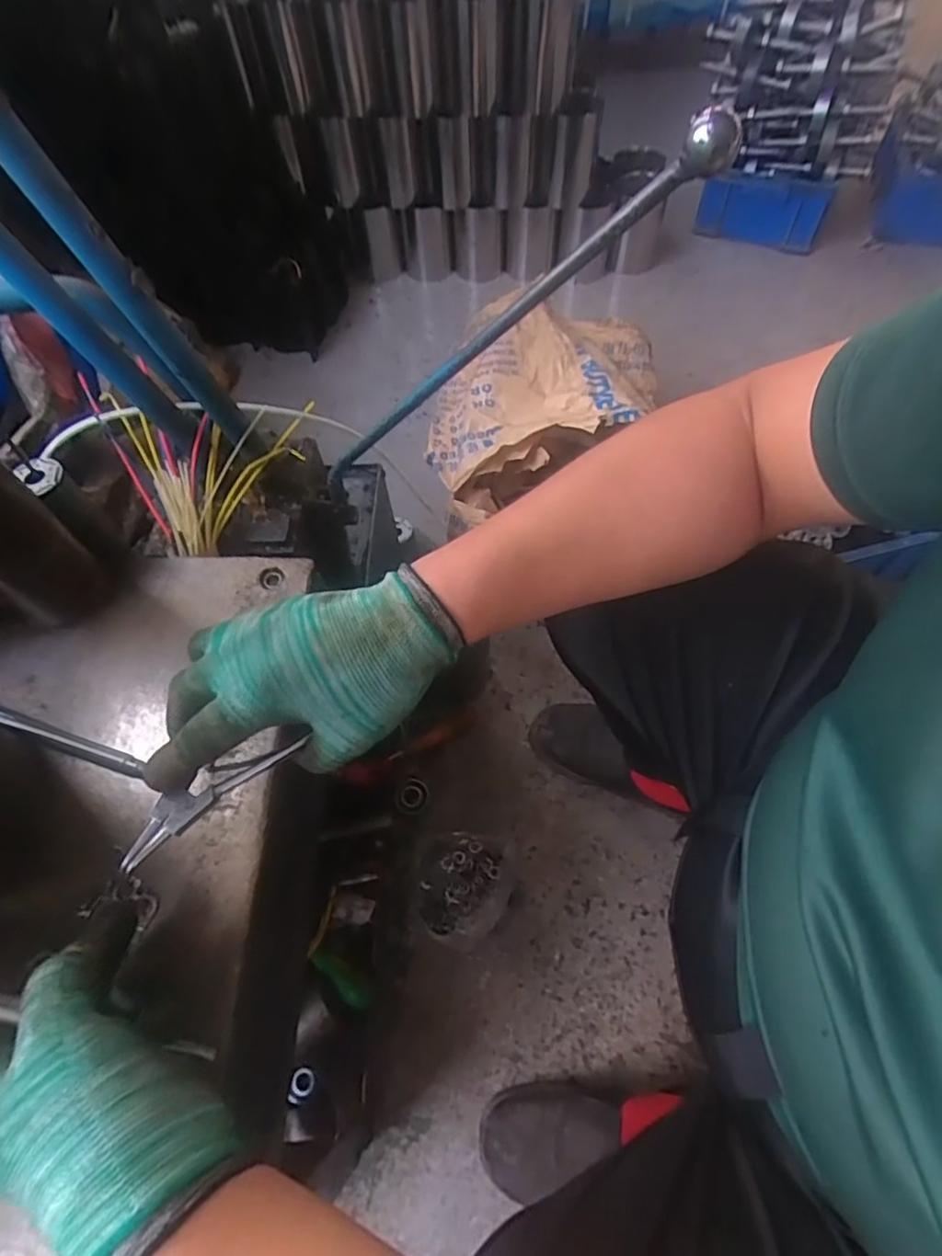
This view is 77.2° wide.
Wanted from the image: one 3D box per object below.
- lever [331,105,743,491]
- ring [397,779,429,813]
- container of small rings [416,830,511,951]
[{"bbox_3d":[-0.006,-0.206,0.457,0.032,0.430,0.031,32,56,-31],"label":"lever"},{"bbox_3d":[-0.079,0.226,0.796,0.043,0.006,0.043,-1,60,2],"label":"ring"},{"bbox_3d":[-0.012,0.315,0.715,0.113,0.070,0.120,-1,60,2],"label":"container of small rings"}]

